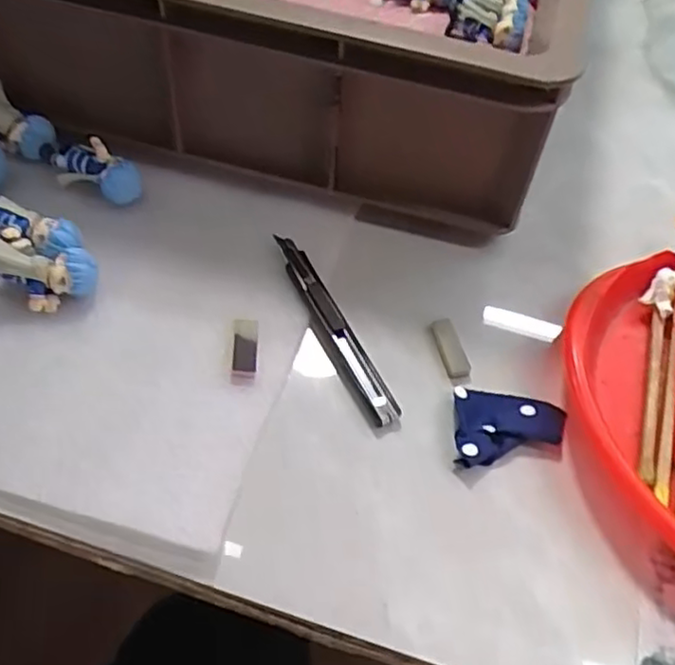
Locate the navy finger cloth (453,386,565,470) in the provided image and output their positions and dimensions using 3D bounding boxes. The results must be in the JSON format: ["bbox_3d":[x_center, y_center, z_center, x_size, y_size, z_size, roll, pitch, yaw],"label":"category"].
[{"bbox_3d":[0.092,0.053,0.368,0.058,0.009,0.043,6,55,0],"label":"navy finger cloth"}]

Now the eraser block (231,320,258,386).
[{"bbox_3d":[-0.052,0.010,0.386,0.014,0.006,0.041,0,55,-4],"label":"eraser block"}]

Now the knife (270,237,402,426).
[{"bbox_3d":[-0.002,-0.004,0.399,0.017,0.015,0.132,-22,59,-18],"label":"knife"}]

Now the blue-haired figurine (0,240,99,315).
[{"bbox_3d":[-0.173,-0.031,0.392,0.064,0.028,0.027,2,55,-2],"label":"blue-haired figurine"}]

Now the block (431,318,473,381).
[{"bbox_3d":[0.066,0.009,0.399,0.013,0.009,0.038,-13,57,-12],"label":"block"}]

